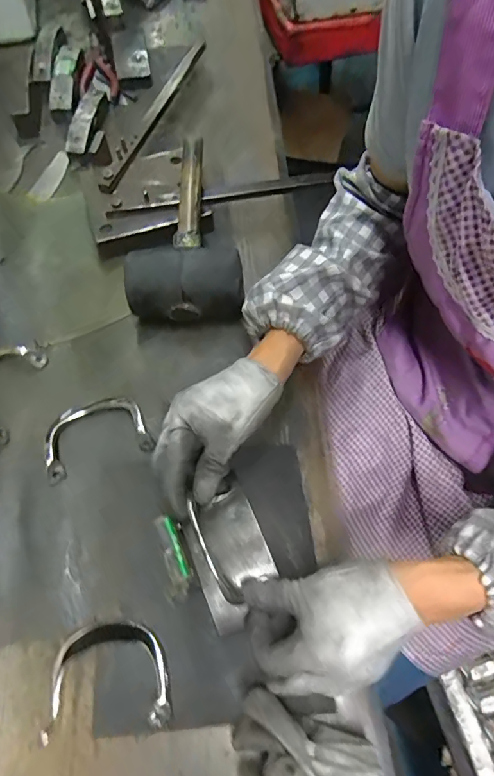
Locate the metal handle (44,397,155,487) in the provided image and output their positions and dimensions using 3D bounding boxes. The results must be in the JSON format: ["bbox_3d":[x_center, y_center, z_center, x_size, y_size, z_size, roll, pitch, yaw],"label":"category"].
[{"bbox_3d":[-0.145,0.041,0.411,0.095,0.016,0.067,-20,66,-9],"label":"metal handle"}]

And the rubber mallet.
[{"bbox_3d":[-0.066,-0.176,0.485,0.109,0.074,0.229,-2,65,-1],"label":"rubber mallet"}]

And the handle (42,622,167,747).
[{"bbox_3d":[-0.104,0.215,0.328,0.087,0.019,0.068,-8,65,-4],"label":"handle"}]

